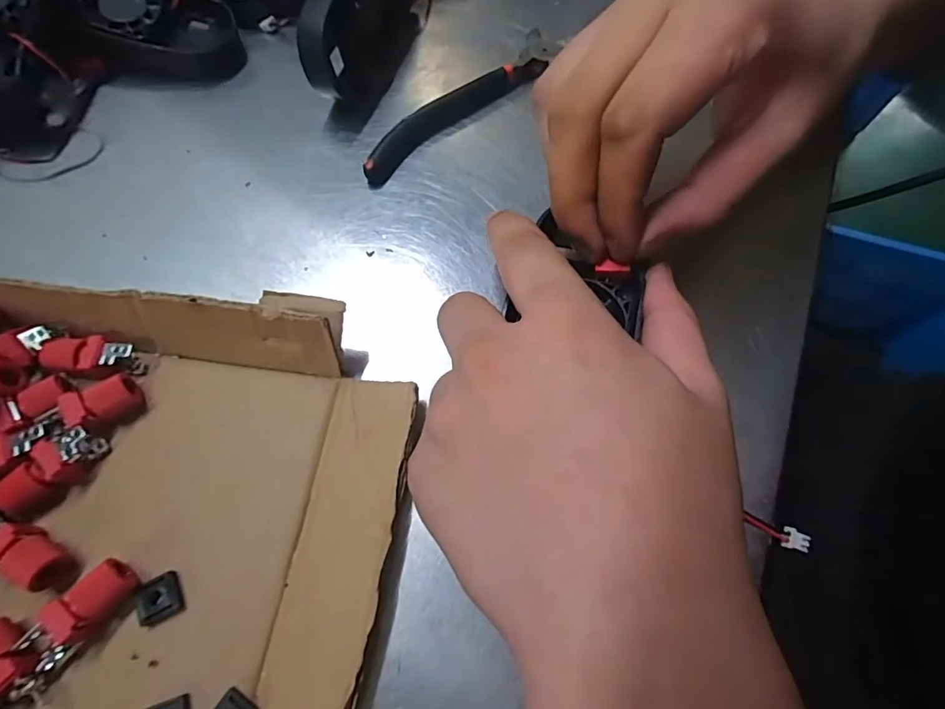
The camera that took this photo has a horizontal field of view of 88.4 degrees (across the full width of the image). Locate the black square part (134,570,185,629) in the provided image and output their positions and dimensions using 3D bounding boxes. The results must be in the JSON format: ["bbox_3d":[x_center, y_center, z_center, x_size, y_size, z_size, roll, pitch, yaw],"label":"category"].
[{"bbox_3d":[-0.106,0.082,0.164,0.014,0.004,0.014,-22,69,-10],"label":"black square part"}]

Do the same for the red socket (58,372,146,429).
[{"bbox_3d":[-0.142,0.018,0.186,0.025,0.010,0.014,-30,70,-13],"label":"red socket"}]

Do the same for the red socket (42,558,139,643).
[{"bbox_3d":[-0.123,0.080,0.159,0.016,0.013,0.021,37,71,14],"label":"red socket"}]

